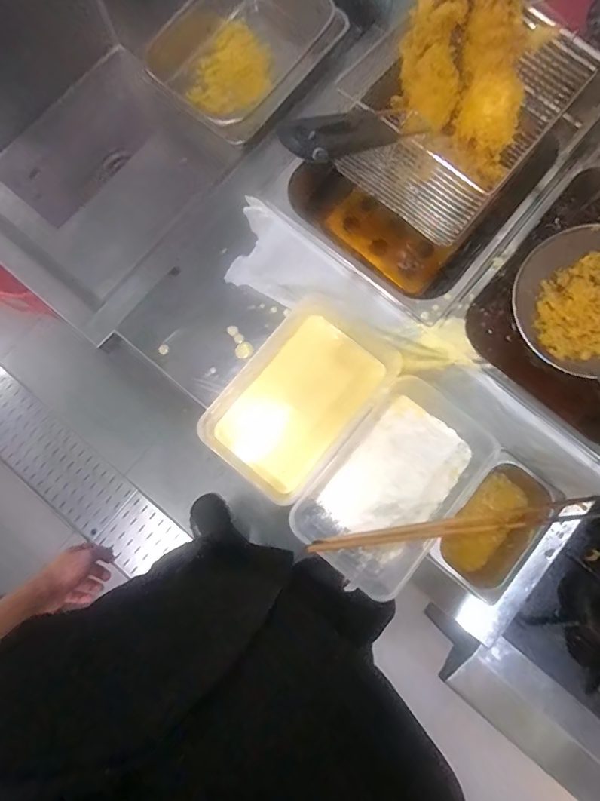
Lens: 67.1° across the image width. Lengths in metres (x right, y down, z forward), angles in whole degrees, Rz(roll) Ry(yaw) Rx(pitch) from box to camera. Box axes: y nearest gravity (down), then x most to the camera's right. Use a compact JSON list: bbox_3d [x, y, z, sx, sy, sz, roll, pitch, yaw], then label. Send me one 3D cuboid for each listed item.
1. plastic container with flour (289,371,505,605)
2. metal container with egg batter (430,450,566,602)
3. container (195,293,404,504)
[{"bbox_3d":[0.121,0.113,0.603,0.160,0.071,0.259,40,82,6],"label":"plastic container with flour"},{"bbox_3d":[0.250,0.161,0.589,0.103,0.057,0.169,37,82,6],"label":"metal container with egg batter"},{"bbox_3d":[0.002,0.000,0.613,0.165,0.065,0.254,40,82,6],"label":"container"}]

